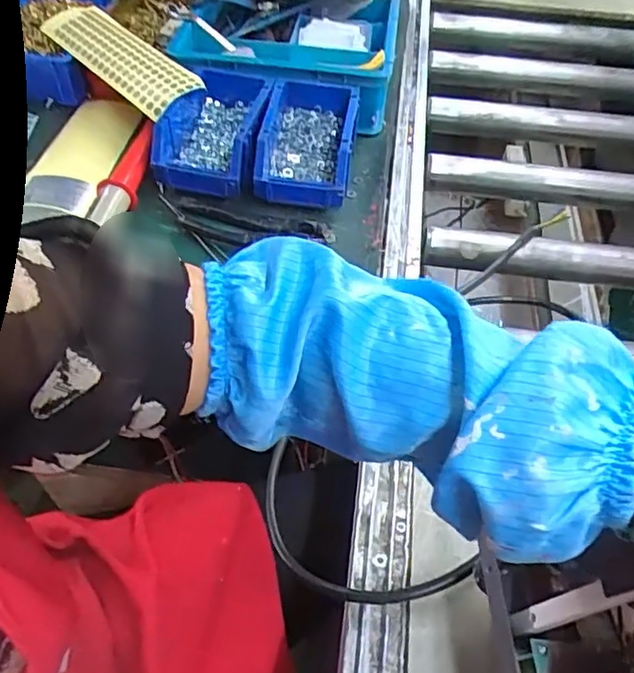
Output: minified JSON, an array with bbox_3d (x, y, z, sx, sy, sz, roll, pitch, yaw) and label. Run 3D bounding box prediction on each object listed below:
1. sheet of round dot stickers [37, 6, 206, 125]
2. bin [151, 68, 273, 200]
[{"bbox_3d":[-0.242,-0.345,0.726,0.082,0.014,0.261,-40,62,-20],"label":"sheet of round dot stickers"},{"bbox_3d":[-0.122,-0.247,0.693,0.115,0.047,0.172,8,52,2],"label":"bin"}]

